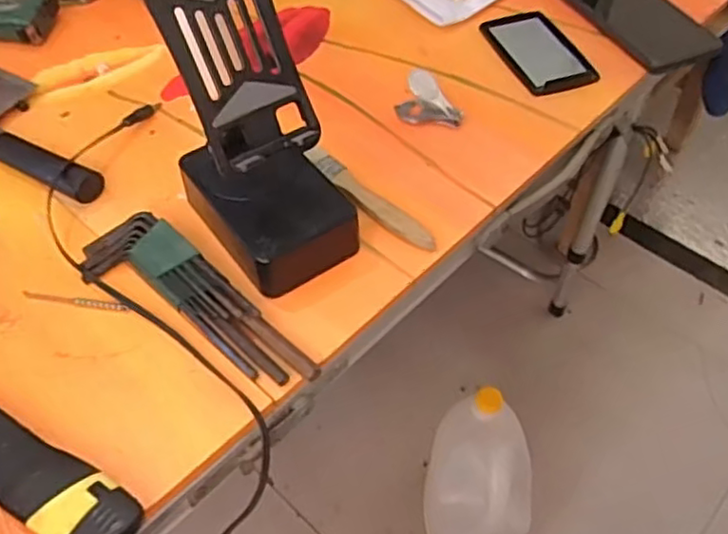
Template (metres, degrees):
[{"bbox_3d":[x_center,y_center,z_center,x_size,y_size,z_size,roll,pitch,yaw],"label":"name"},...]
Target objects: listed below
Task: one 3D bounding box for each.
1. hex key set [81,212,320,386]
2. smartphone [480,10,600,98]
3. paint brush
[{"bbox_3d":[-0.103,0.020,0.421,0.176,0.020,0.051,31,57,21],"label":"hex key set"},{"bbox_3d":[0.153,-0.194,0.596,0.066,0.006,0.114,-16,53,-14],"label":"smartphone"},{"bbox_3d":[0.003,-0.049,0.482,0.021,0.013,0.122,-37,61,-27],"label":"paint brush"}]

